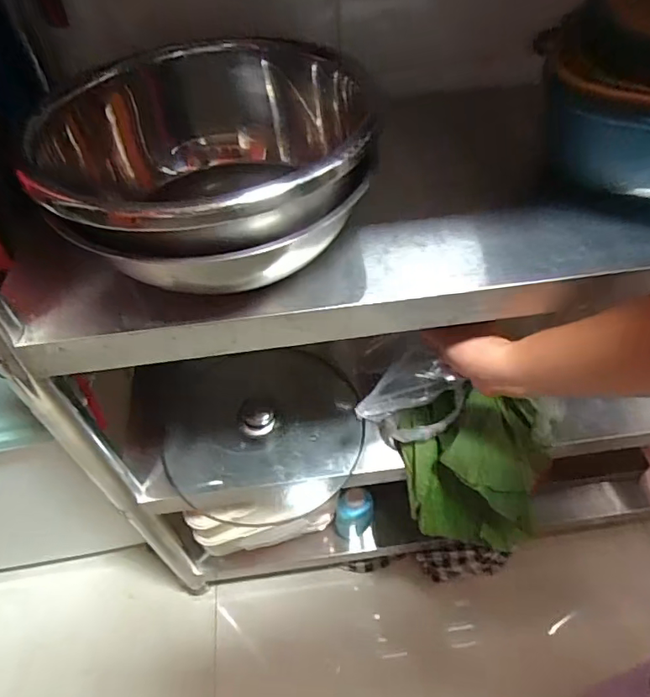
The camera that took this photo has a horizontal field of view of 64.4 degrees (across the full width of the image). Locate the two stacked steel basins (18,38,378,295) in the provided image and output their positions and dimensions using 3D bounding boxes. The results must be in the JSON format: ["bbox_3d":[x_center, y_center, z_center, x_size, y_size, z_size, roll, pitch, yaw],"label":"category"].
[{"bbox_3d":[-0.093,-0.148,0.425,0.228,0.105,0.255,-11,51,-6],"label":"two stacked steel basins"}]

